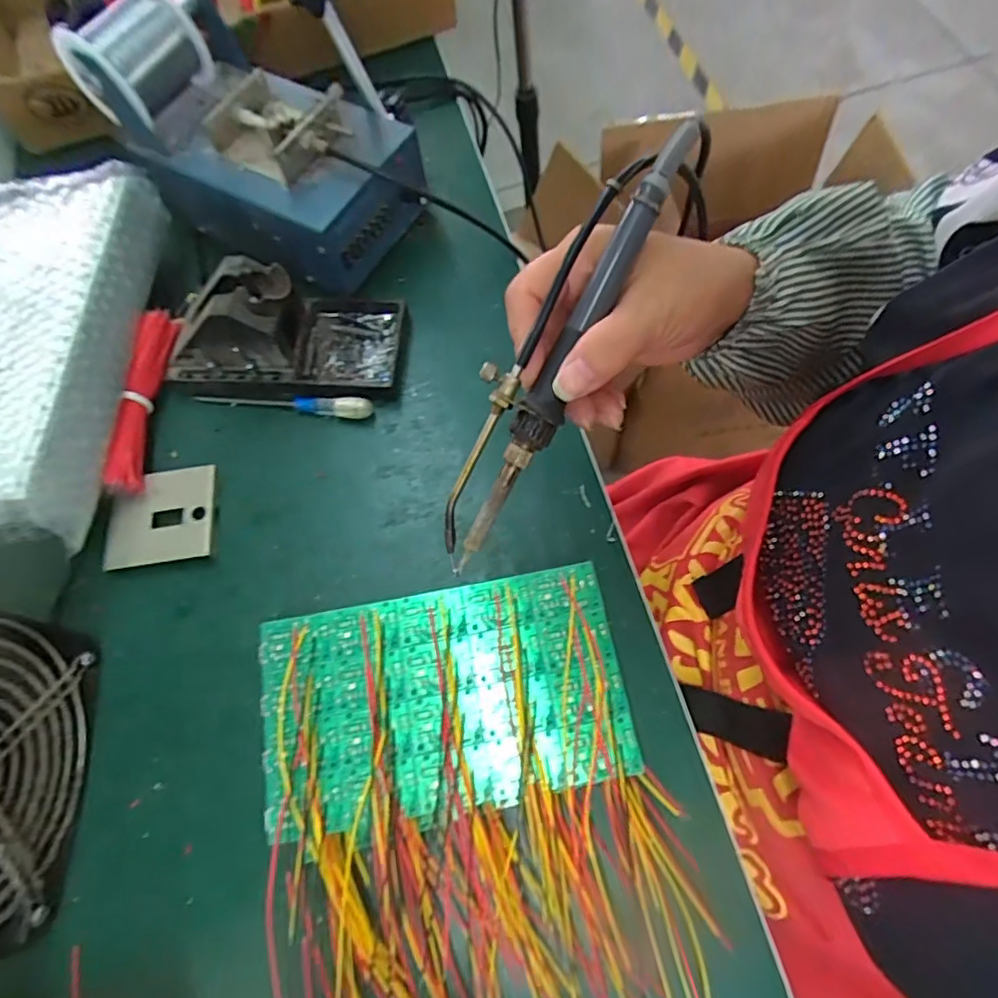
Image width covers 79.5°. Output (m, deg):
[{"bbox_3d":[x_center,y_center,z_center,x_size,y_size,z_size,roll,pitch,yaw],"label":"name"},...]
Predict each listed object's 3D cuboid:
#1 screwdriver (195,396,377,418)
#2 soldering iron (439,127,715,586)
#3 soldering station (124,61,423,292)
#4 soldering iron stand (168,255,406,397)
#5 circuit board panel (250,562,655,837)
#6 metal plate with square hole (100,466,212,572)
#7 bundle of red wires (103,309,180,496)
[{"bbox_3d":[-0.149,-0.066,0.411,0.126,0.013,0.013,6,67,6],"label":"screwdriver"},{"bbox_3d":[0.023,-0.066,0.255,0.033,0.027,0.208,31,98,15],"label":"soldering iron"},{"bbox_3d":[-0.158,-0.248,0.443,0.181,0.076,0.116,28,71,14],"label":"soldering station"},{"bbox_3d":[-0.147,-0.118,0.402,0.153,0.068,0.084,4,67,5],"label":"soldering iron stand"},{"bbox_3d":[-0.028,0.095,0.294,0.172,0.005,0.102,-10,66,-1],"label":"circuit board panel"},{"bbox_3d":[-0.216,0.011,0.382,0.067,0.005,0.063,-8,64,0],"label":"metal plate with square hole"},{"bbox_3d":[-0.238,-0.065,0.402,0.024,0.026,0.133,-2,66,2],"label":"bundle of red wires"}]

